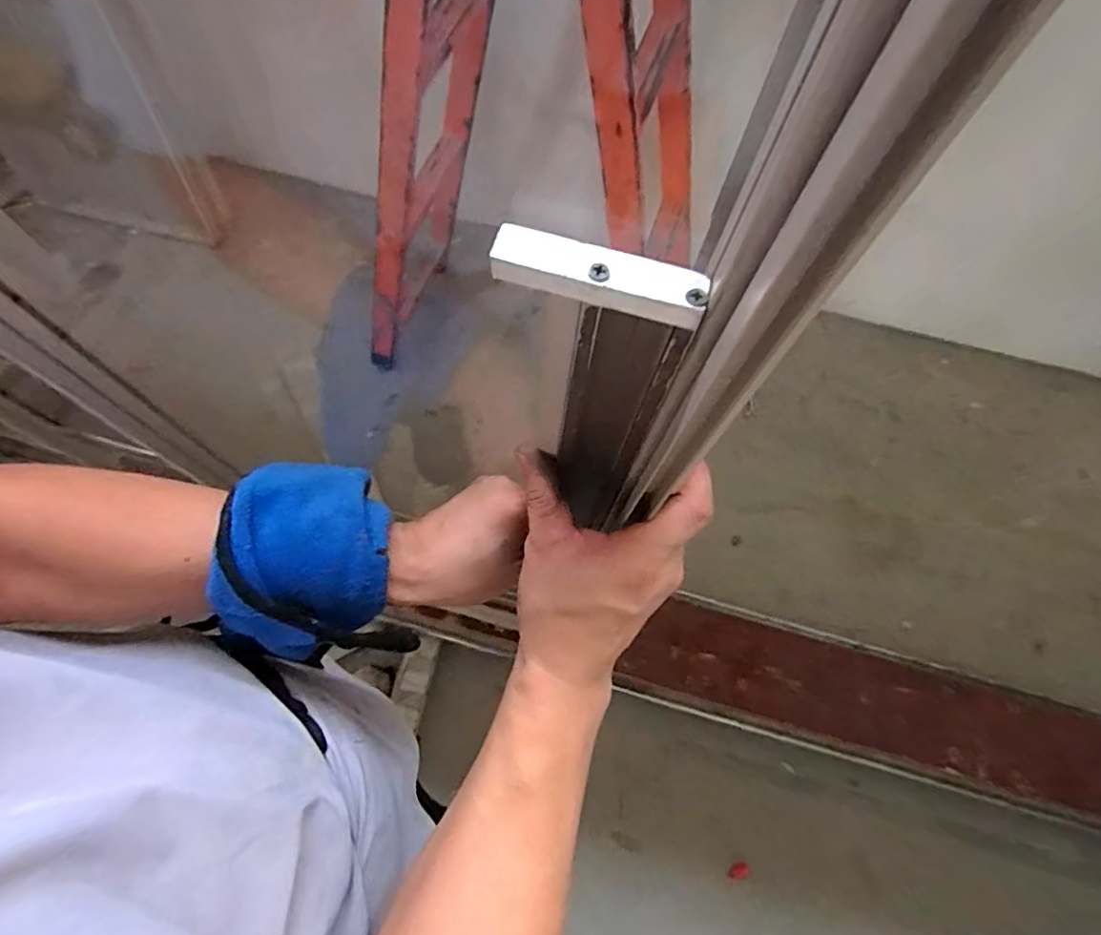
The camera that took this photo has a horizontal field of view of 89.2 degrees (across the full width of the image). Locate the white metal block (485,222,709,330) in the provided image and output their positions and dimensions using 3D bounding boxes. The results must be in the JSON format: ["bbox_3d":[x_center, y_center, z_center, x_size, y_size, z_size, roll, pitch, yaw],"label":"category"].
[{"bbox_3d":[0.016,-0.063,0.183,0.070,0.012,0.016,16,66,4],"label":"white metal block"}]

